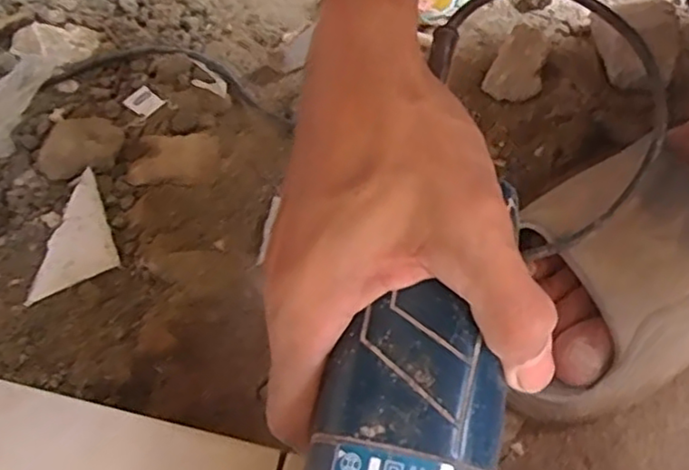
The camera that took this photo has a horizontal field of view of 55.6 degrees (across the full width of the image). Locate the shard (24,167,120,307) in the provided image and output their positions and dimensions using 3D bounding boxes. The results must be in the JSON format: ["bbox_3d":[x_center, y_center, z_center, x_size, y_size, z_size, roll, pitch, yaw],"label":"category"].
[{"bbox_3d":[-0.185,0.000,0.430,0.059,0.011,0.077,-22,59,-14],"label":"shard"}]

